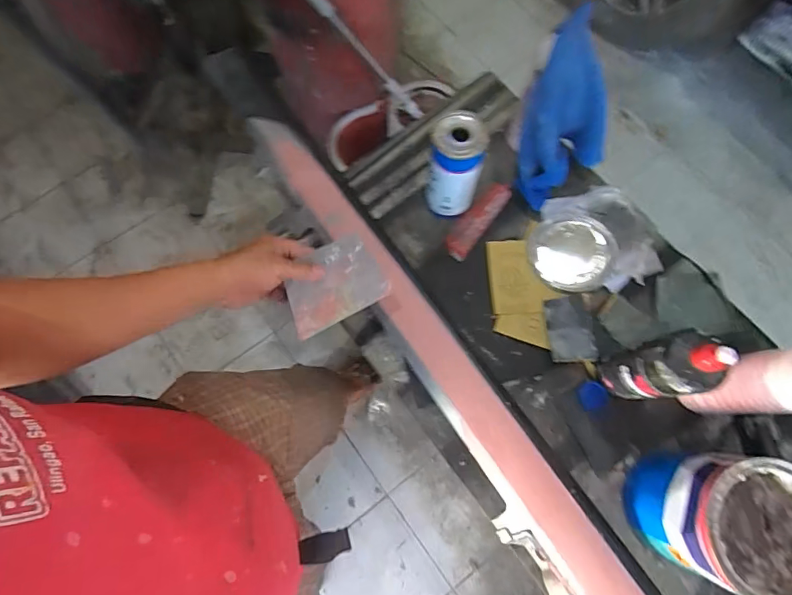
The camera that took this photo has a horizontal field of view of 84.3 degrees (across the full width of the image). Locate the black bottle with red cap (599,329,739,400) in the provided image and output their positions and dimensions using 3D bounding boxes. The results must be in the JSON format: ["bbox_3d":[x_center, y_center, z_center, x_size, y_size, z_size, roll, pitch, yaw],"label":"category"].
[{"bbox_3d":[0.371,0.101,0.617,0.073,0.229,0.081,-12,74,-3],"label":"black bottle with red cap"}]

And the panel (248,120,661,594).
[{"bbox_3d":[0.200,0.291,0.671,0.135,0.068,1.596,-34,76,-9],"label":"panel"}]

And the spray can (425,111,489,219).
[{"bbox_3d":[0.097,-0.216,0.735,0.085,0.187,0.085,0,74,0],"label":"spray can"}]

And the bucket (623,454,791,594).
[{"bbox_3d":[0.449,0.300,0.587,0.173,0.173,0.159,0,74,0],"label":"bucket"}]

